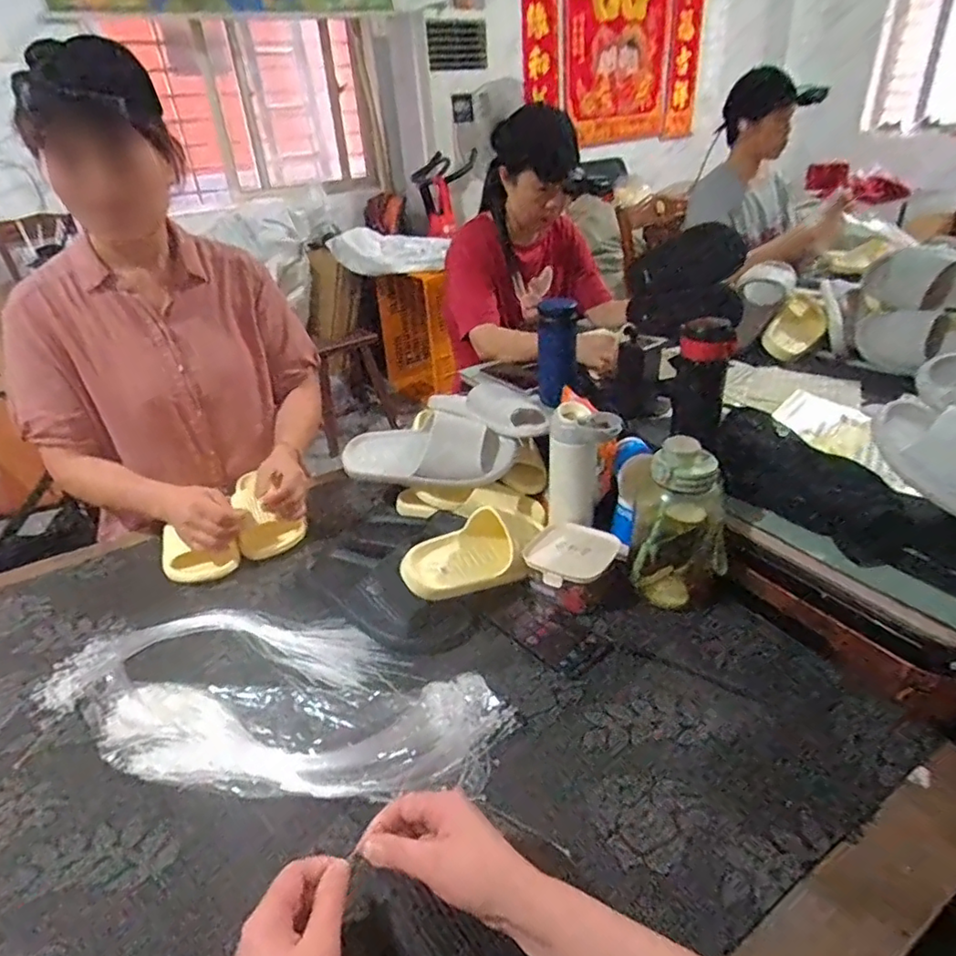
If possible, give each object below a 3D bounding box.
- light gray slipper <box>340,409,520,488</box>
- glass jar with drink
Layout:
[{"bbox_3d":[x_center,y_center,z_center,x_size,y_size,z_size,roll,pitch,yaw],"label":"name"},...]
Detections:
[{"bbox_3d":[-0.078,-0.038,0.969,0.280,0.073,0.116,-3,73,12],"label":"light gray slipper"},{"bbox_3d":[0.256,0.053,0.754,0.120,0.213,0.098,7,32,17],"label":"glass jar with drink"}]

